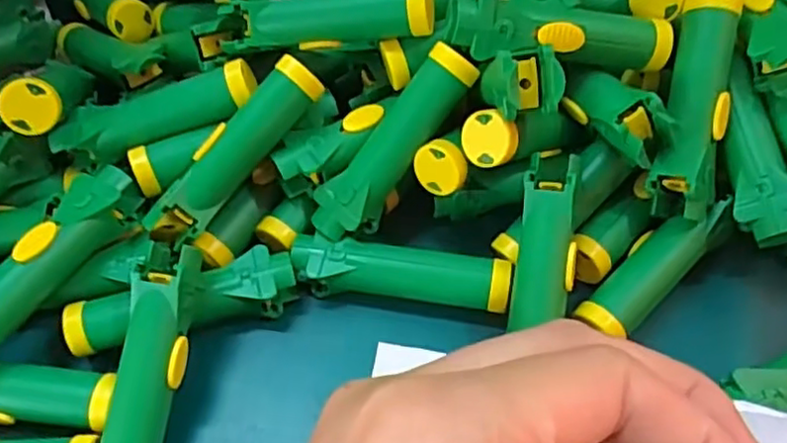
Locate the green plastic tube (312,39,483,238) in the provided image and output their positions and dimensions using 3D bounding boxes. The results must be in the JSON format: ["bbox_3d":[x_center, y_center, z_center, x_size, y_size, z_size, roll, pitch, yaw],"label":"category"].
[{"bbox_3d":[0.000,-0.027,0.249,0.020,0.016,0.080,41,100,22],"label":"green plastic tube"}]

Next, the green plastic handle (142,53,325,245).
[{"bbox_3d":[-0.058,-0.025,0.244,0.017,0.015,0.079,36,82,21],"label":"green plastic handle"}]

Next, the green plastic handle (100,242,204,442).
[{"bbox_3d":[-0.079,0.048,0.220,0.019,0.017,0.080,8,77,7],"label":"green plastic handle"}]

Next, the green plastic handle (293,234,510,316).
[{"bbox_3d":[0.004,0.019,0.251,0.080,0.016,0.020,4,57,4],"label":"green plastic handle"}]

